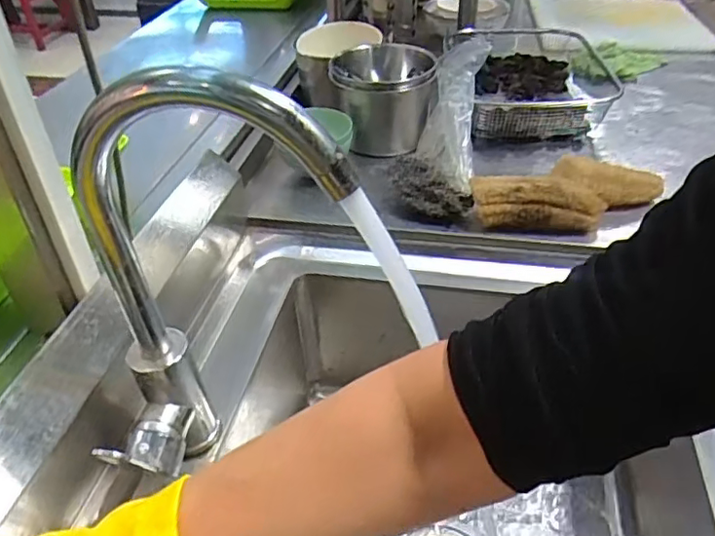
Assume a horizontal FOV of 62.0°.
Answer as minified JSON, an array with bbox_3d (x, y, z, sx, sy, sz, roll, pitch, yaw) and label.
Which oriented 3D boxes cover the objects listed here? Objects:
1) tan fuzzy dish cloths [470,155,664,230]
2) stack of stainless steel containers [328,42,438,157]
[{"bbox_3d":[0.269,-0.094,0.737,0.254,0.045,0.097,-10,39,-9],"label":"tan fuzzy dish cloths"},{"bbox_3d":[0.047,-0.275,0.934,0.146,0.133,0.194,6,40,10],"label":"stack of stainless steel containers"}]

